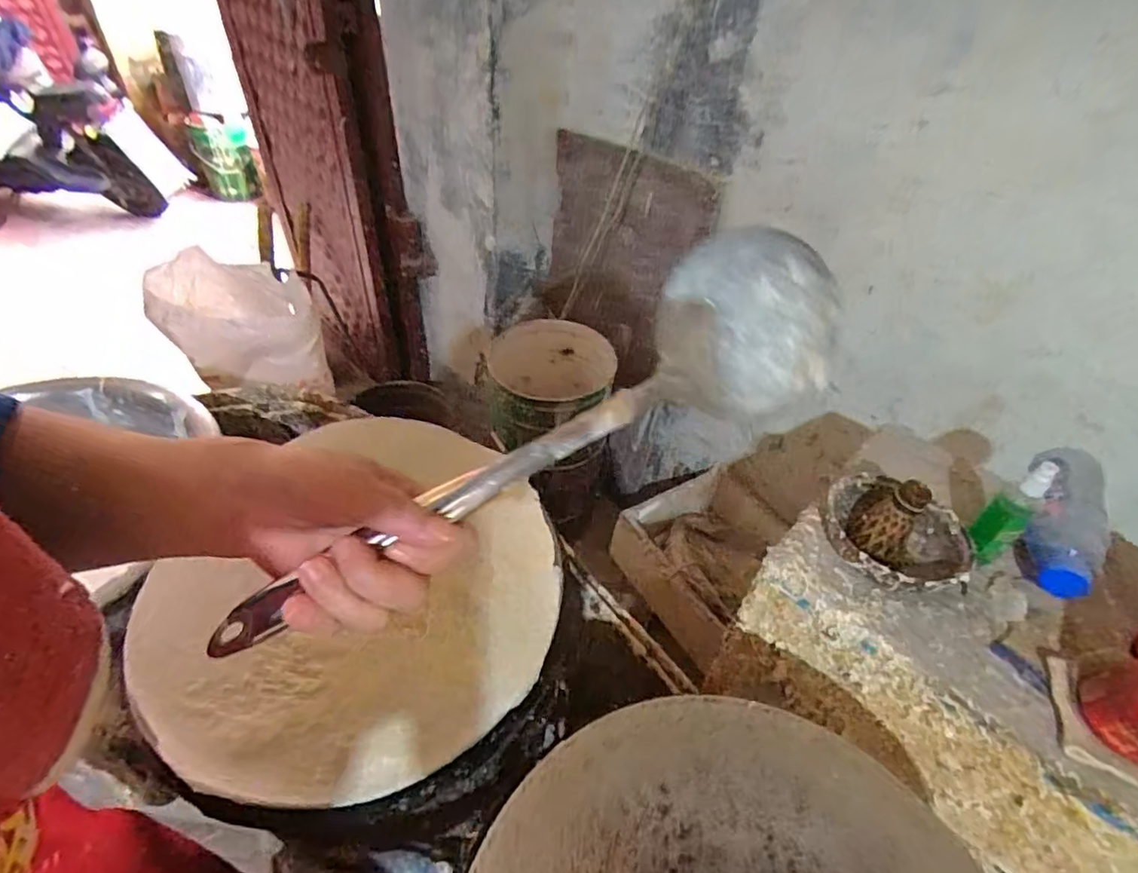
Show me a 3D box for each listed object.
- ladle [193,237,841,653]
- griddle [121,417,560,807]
[{"bbox_3d":[-0.023,0.009,0.292,0.337,0.070,0.087,-29,50,-6],"label":"ladle"},{"bbox_3d":[-0.174,0.135,0.539,0.326,0.034,0.376,22,46,18],"label":"griddle"}]

